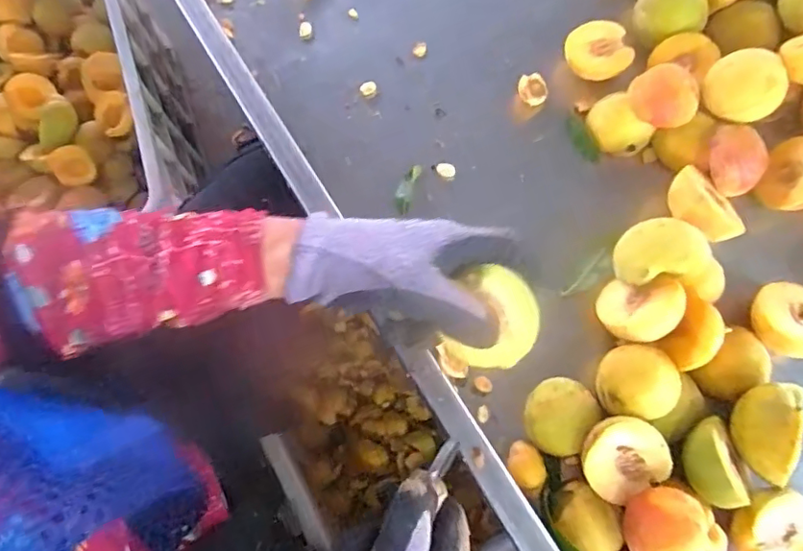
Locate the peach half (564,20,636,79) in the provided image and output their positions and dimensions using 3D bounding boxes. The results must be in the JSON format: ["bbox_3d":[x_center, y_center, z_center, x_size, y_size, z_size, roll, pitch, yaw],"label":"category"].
[{"bbox_3d":[0.176,-0.199,0.493,0.057,0.029,0.052,0,75,2],"label":"peach half"}]

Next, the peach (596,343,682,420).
[{"bbox_3d":[0.171,0.076,0.398,0.052,0.023,0.051,0,75,2],"label":"peach"}]

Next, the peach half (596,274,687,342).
[{"bbox_3d":[0.184,0.024,0.421,0.058,0.033,0.058,-8,73,29],"label":"peach half"}]

